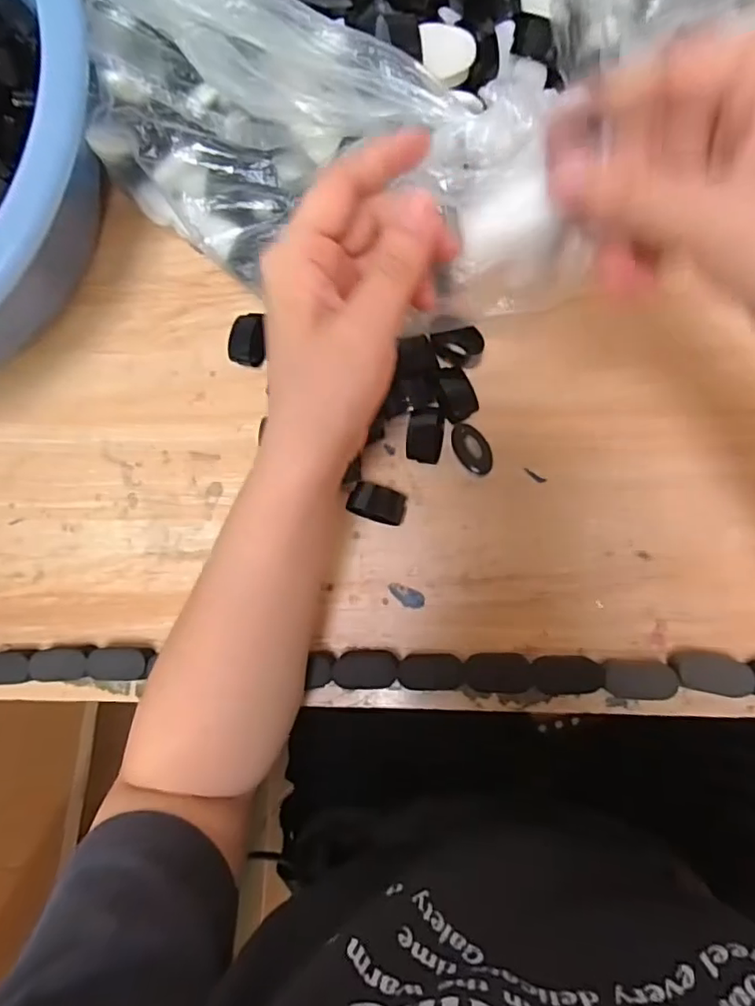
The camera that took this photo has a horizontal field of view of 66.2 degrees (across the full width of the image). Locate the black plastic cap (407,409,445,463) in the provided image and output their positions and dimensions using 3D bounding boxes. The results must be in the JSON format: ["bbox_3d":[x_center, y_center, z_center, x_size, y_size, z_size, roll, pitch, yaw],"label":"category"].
[{"bbox_3d":[0.029,-0.041,0.348,0.021,0.017,0.032,6,85,7],"label":"black plastic cap"}]

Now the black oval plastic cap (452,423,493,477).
[{"bbox_3d":[0.056,-0.032,0.345,0.019,0.011,0.033,-27,82,3],"label":"black oval plastic cap"}]

